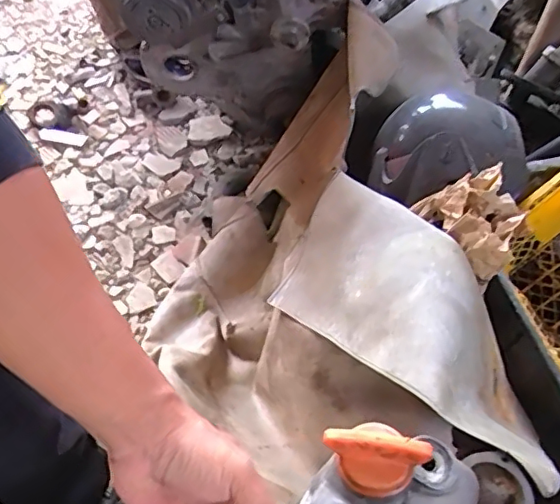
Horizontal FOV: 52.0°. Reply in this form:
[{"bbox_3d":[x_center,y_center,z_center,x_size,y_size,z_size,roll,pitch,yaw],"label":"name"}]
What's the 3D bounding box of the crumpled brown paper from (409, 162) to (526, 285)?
[{"bbox_3d":[0.264,-0.047,0.767,0.104,0.070,0.148,-20,56,-20],"label":"crumpled brown paper"}]

